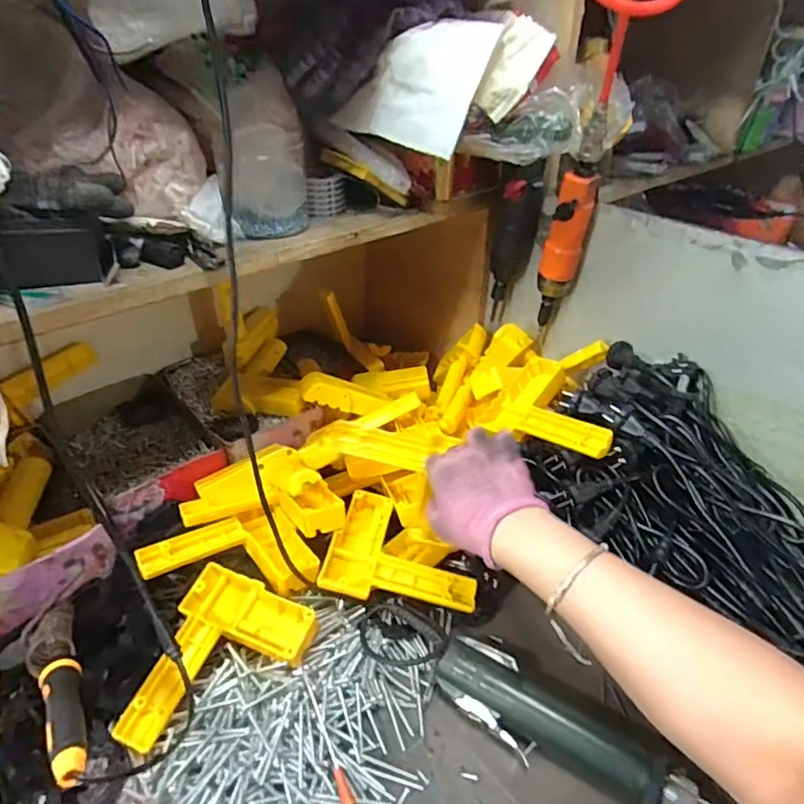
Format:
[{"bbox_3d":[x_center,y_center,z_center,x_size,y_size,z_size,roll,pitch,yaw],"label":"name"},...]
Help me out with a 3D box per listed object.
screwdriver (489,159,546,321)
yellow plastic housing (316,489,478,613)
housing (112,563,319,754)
[{"bbox_3d":[0.135,-0.187,0.665,0.054,0.192,0.063,7,35,8],"label":"screwdriver"},{"bbox_3d":[0.003,0.154,0.532,0.142,0.042,0.112,9,35,10],"label":"yellow plastic housing"},{"bbox_3d":[-0.148,0.213,0.443,0.112,0.033,0.142,14,36,16],"label":"housing"}]

